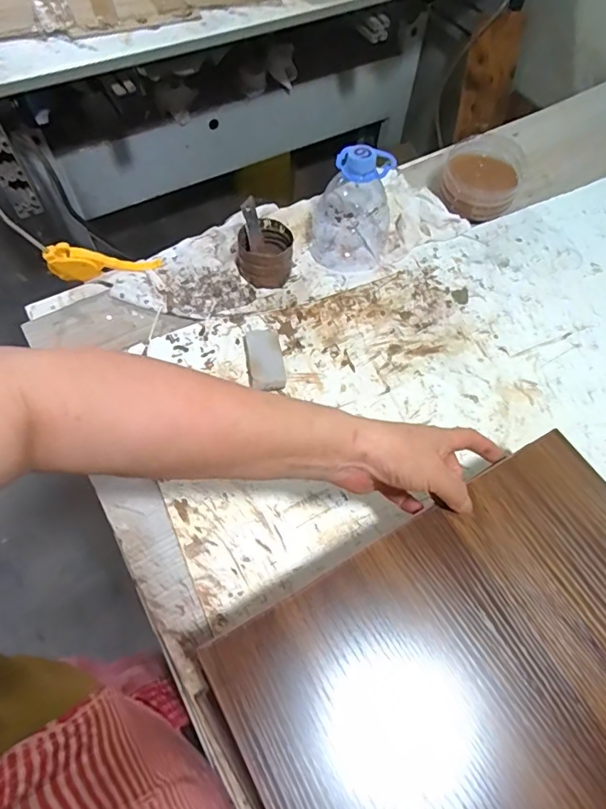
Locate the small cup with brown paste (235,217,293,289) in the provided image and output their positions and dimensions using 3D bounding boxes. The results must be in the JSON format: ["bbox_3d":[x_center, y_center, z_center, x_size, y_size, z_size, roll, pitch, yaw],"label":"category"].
[{"bbox_3d":[-0.045,-0.179,0.581,0.064,0.055,0.068,0,62,-1],"label":"small cup with brown paste"}]

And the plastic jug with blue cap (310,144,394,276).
[{"bbox_3d":[0.060,-0.240,0.578,0.095,0.123,0.102,1,62,0],"label":"plastic jug with blue cap"}]

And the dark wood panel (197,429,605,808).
[{"bbox_3d":[0.180,0.258,0.285,0.327,0.028,0.427,-27,66,-15],"label":"dark wood panel"}]

